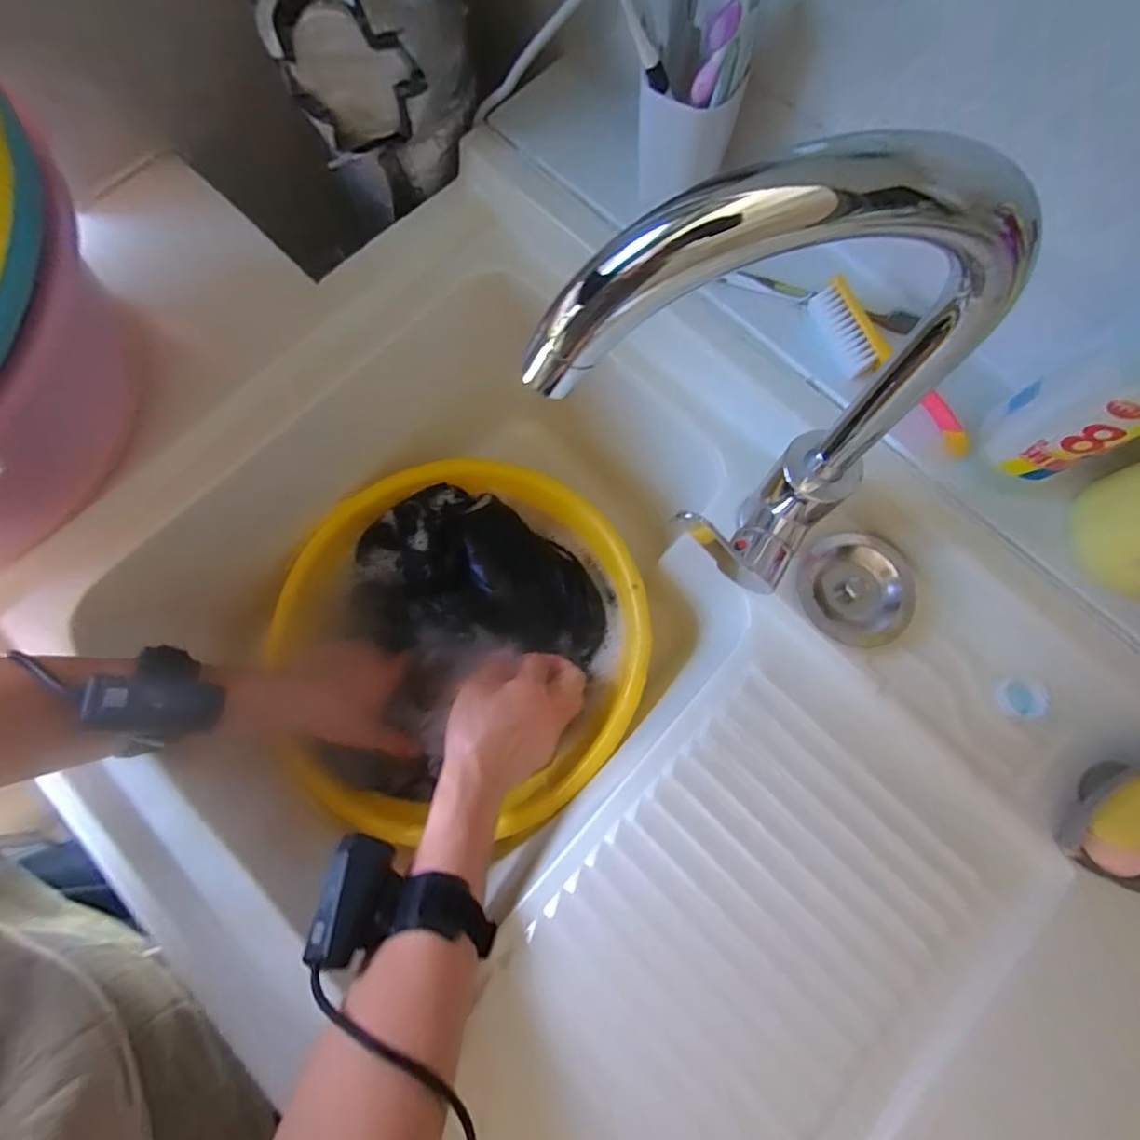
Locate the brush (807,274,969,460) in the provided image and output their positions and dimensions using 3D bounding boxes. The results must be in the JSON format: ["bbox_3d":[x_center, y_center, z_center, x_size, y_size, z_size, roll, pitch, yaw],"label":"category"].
[{"bbox_3d":[0.230,-0.144,0.414,0.021,0.030,0.153,-31,78,-6],"label":"brush"}]

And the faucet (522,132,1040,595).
[{"bbox_3d":[0.086,-0.046,0.266,0.185,0.278,0.073,-18,76,-3],"label":"faucet"}]

